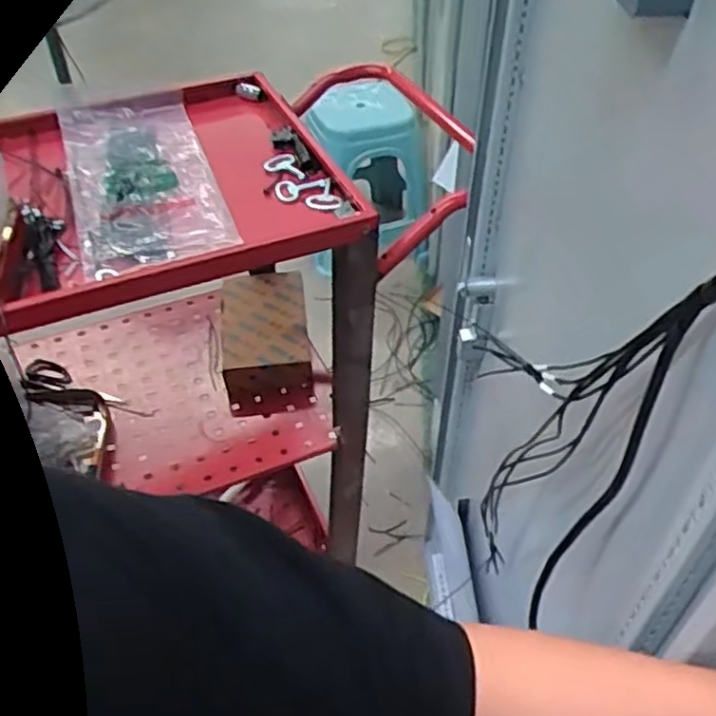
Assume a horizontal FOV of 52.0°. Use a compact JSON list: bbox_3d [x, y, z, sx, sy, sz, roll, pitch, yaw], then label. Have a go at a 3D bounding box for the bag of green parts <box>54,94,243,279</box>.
[{"bbox_3d":[-0.257,-0.213,0.877,0.163,0.044,0.360,-15,47,-14],"label":"bag of green parts"}]

